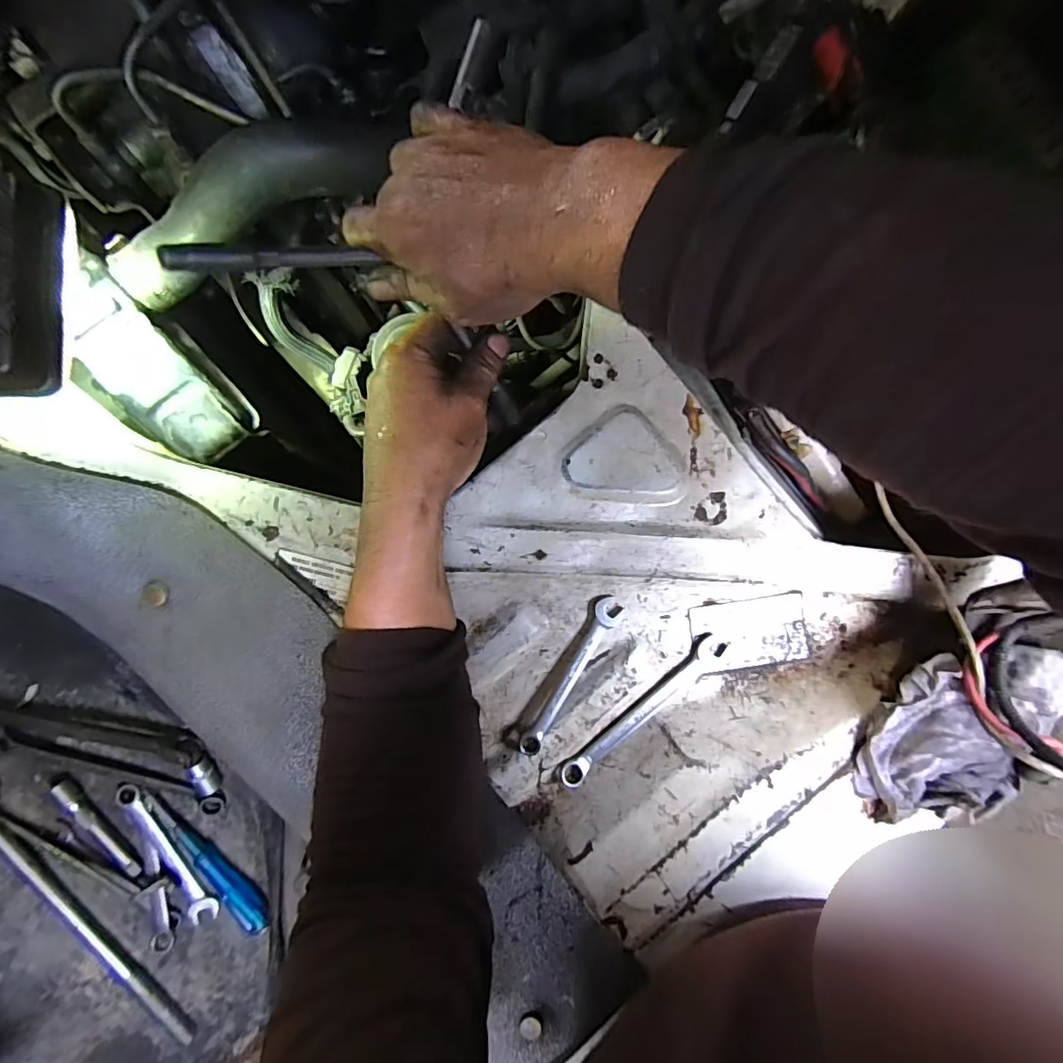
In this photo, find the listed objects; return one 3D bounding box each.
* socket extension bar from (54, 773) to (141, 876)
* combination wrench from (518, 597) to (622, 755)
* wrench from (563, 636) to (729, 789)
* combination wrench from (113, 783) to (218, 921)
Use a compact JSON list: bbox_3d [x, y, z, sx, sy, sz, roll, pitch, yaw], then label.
[{"bbox_3d":[-0.460,0.313,0.564,0.018,0.020,0.130,-32,93,-3],"label":"socket extension bar"},{"bbox_3d":[0.030,0.108,0.402,0.021,0.008,0.130,34,89,-4],"label":"combination wrench"},{"bbox_3d":[0.088,0.138,0.411,0.160,0.008,0.020,-40,93,-2],"label":"wrench"},{"bbox_3d":[-0.397,0.351,0.587,0.031,0.016,0.174,-26,93,-3],"label":"combination wrench"}]

